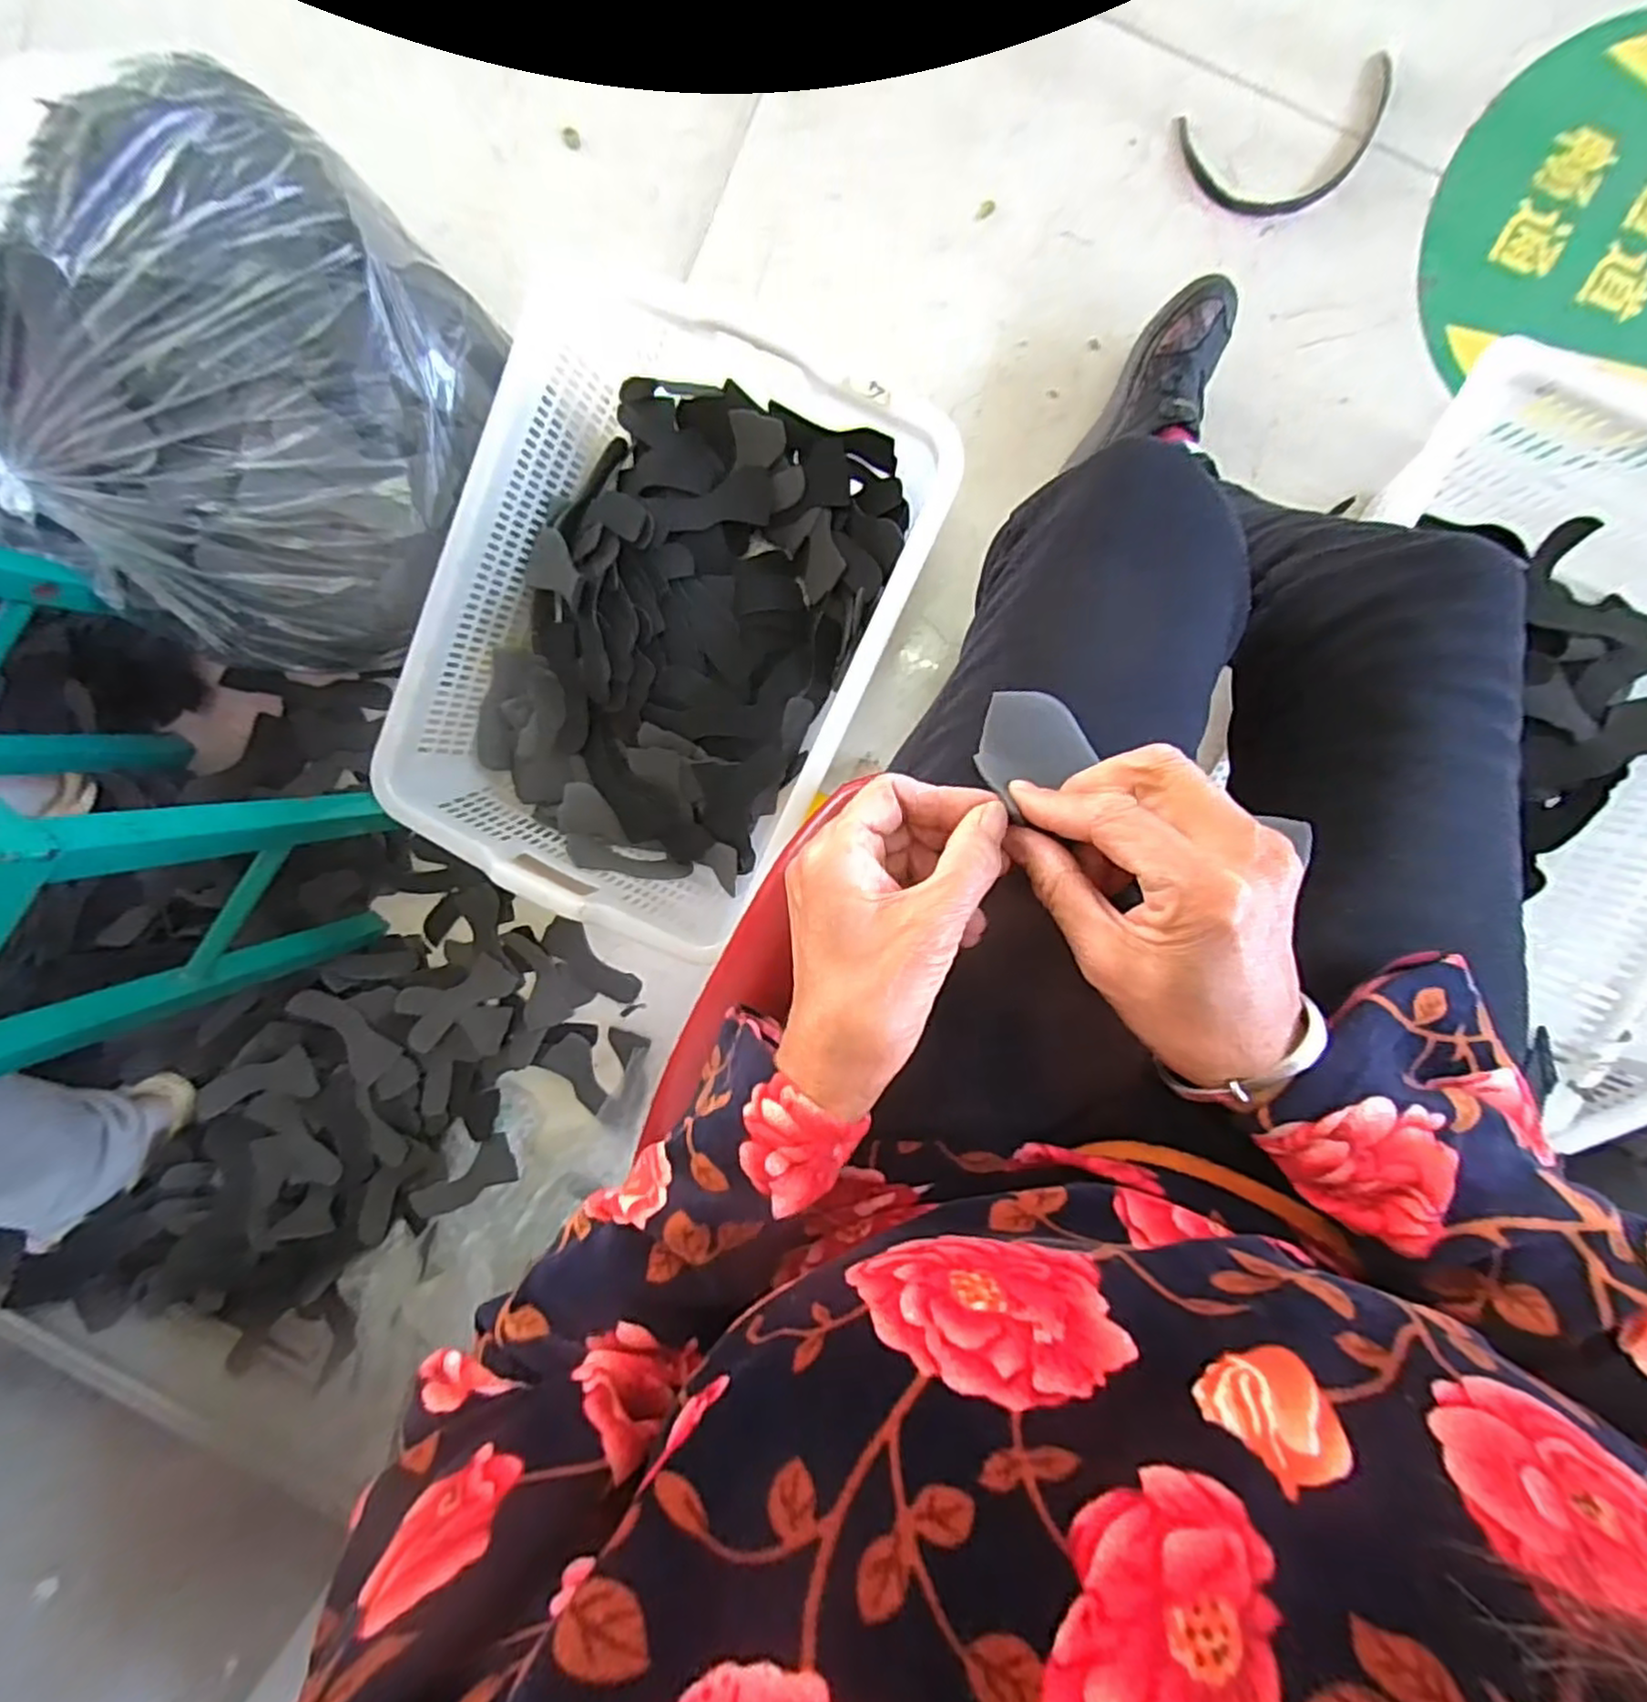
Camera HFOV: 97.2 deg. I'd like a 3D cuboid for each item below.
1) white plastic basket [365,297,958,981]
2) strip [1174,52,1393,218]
[{"bbox_3d":[-0.171,-0.214,0.734,0.366,0.153,0.534,25,100,0],"label":"white plastic basket"},{"bbox_3d":[0.429,-0.656,0.683,0.176,0.014,0.100,-4,107,14],"label":"strip"}]

